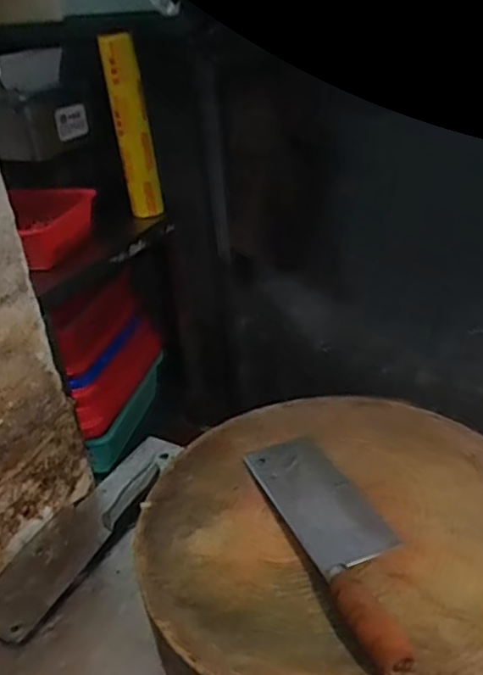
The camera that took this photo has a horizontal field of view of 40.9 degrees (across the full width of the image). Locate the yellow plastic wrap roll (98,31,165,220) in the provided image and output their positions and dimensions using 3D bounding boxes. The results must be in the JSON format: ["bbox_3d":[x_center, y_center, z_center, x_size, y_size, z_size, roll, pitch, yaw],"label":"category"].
[{"bbox_3d":[-0.304,-0.585,1.821,0.096,0.479,0.092,-11,31,-8],"label":"yellow plastic wrap roll"}]

